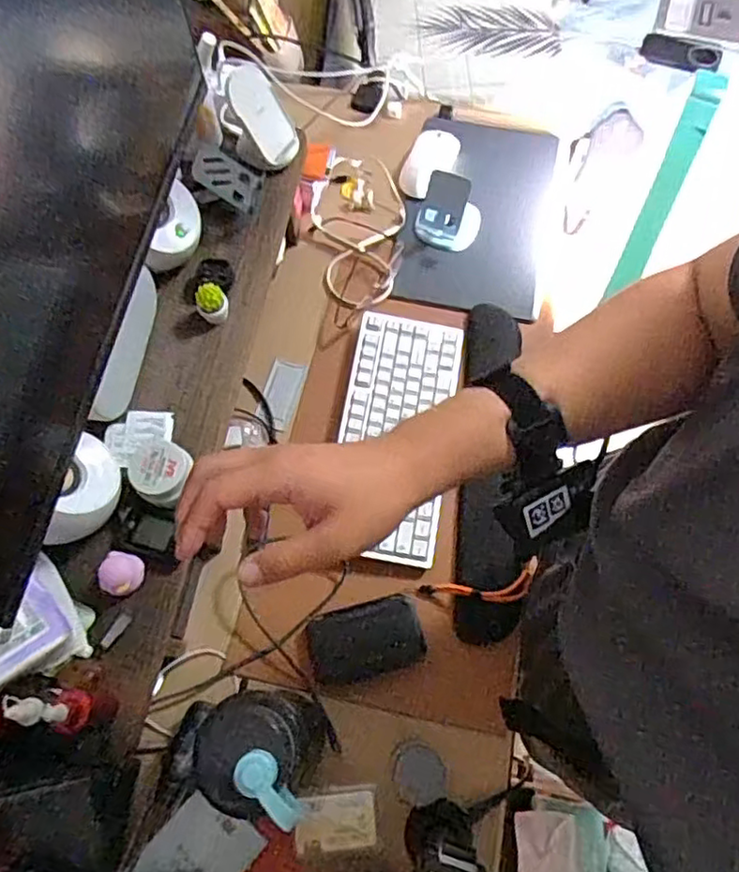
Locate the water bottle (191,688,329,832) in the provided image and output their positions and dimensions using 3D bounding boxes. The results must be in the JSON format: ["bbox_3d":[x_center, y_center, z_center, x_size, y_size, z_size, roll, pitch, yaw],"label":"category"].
[{"bbox_3d":[-0.091,0.273,0.573,0.096,0.226,0.081,11,69,5],"label":"water bottle"}]

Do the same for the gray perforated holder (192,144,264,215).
[{"bbox_3d":[-0.175,-0.308,0.776,0.078,0.027,0.056,22,72,-30],"label":"gray perforated holder"}]

